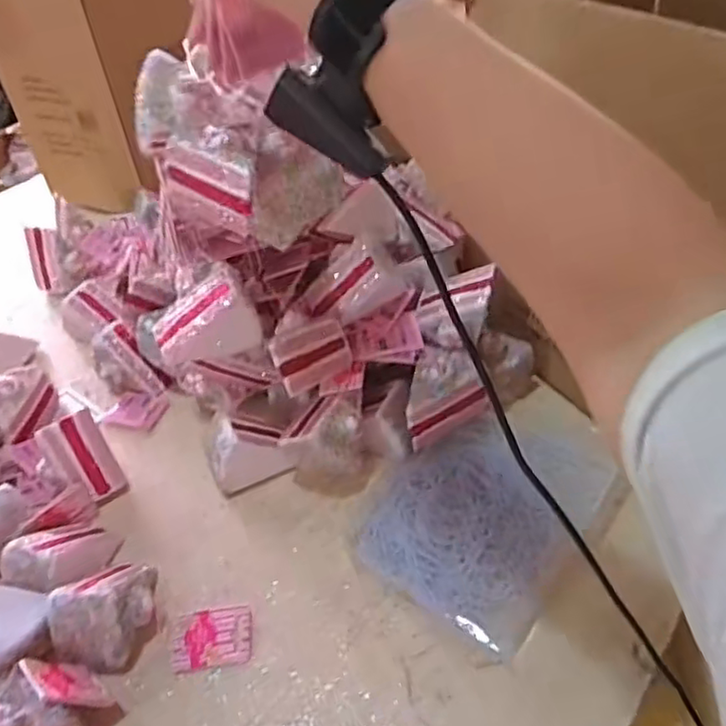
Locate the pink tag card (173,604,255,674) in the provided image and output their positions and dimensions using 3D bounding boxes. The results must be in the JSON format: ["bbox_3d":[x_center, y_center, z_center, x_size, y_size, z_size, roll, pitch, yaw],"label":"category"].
[{"bbox_3d":[-0.119,0.215,0.509,0.061,0.004,0.047,-9,42,-3],"label":"pink tag card"}]

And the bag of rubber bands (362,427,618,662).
[{"bbox_3d":[0.106,0.126,0.566,0.159,0.023,0.200,26,51,30],"label":"bag of rubber bands"}]

